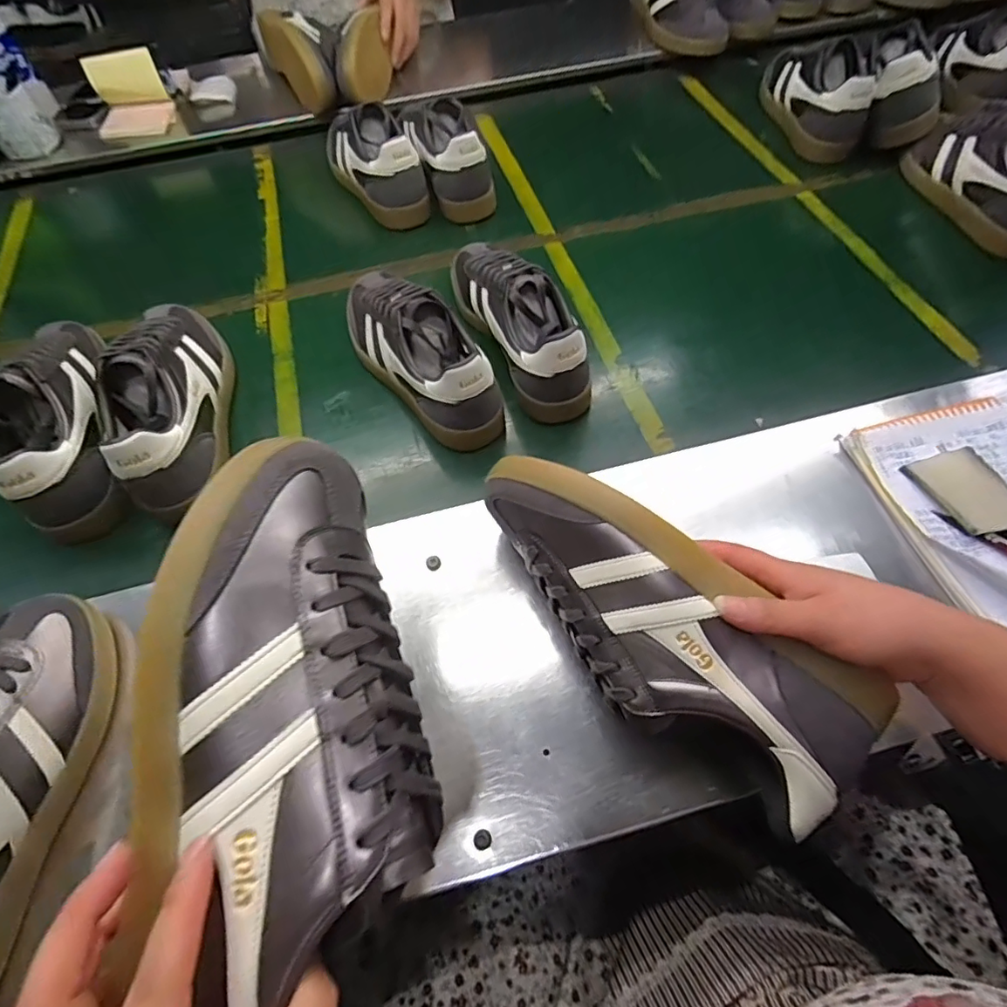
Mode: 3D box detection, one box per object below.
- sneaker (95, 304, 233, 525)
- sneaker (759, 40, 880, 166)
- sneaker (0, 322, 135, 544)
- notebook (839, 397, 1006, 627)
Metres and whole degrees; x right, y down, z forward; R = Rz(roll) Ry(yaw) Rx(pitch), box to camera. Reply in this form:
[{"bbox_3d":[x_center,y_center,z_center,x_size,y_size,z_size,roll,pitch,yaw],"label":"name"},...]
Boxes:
[{"bbox_3d":[-0.330,-0.120,0.534,0.085,0.088,0.271,-8,57,-10],"label":"sneaker"},{"bbox_3d":[0.451,-0.594,0.779,0.085,0.097,0.224,2,56,-3],"label":"sneaker"},{"bbox_3d":[-0.434,-0.097,0.520,0.084,0.092,0.275,-20,60,-17],"label":"sneaker"},{"bbox_3d":[0.405,0.010,0.434,0.156,0.036,0.213,-12,58,-12],"label":"notebook"}]

